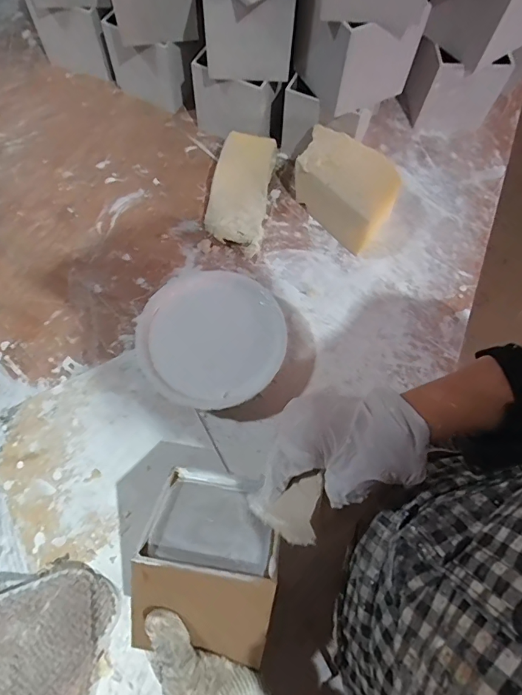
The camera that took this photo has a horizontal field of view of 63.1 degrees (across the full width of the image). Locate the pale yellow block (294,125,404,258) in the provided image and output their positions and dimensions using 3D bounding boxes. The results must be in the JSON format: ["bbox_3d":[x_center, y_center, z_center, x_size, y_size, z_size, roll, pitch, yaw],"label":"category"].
[{"bbox_3d":[0.124,-0.230,0.605,0.106,0.078,0.163,-40,75,-17],"label":"pale yellow block"}]

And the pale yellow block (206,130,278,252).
[{"bbox_3d":[-0.030,-0.229,0.625,0.086,0.053,0.181,9,68,1],"label":"pale yellow block"}]

